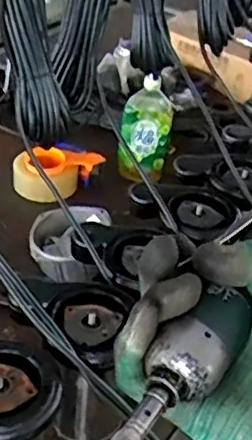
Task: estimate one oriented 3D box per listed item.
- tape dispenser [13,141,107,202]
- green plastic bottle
[{"bbox_3d":[-0.127,-0.080,1.180,0.164,0.086,0.094,-11,40,-23],"label":"tape dispenser"},{"bbox_3d":[0.039,-0.171,1.201,0.097,0.192,0.072,9,37,3],"label":"green plastic bottle"}]

